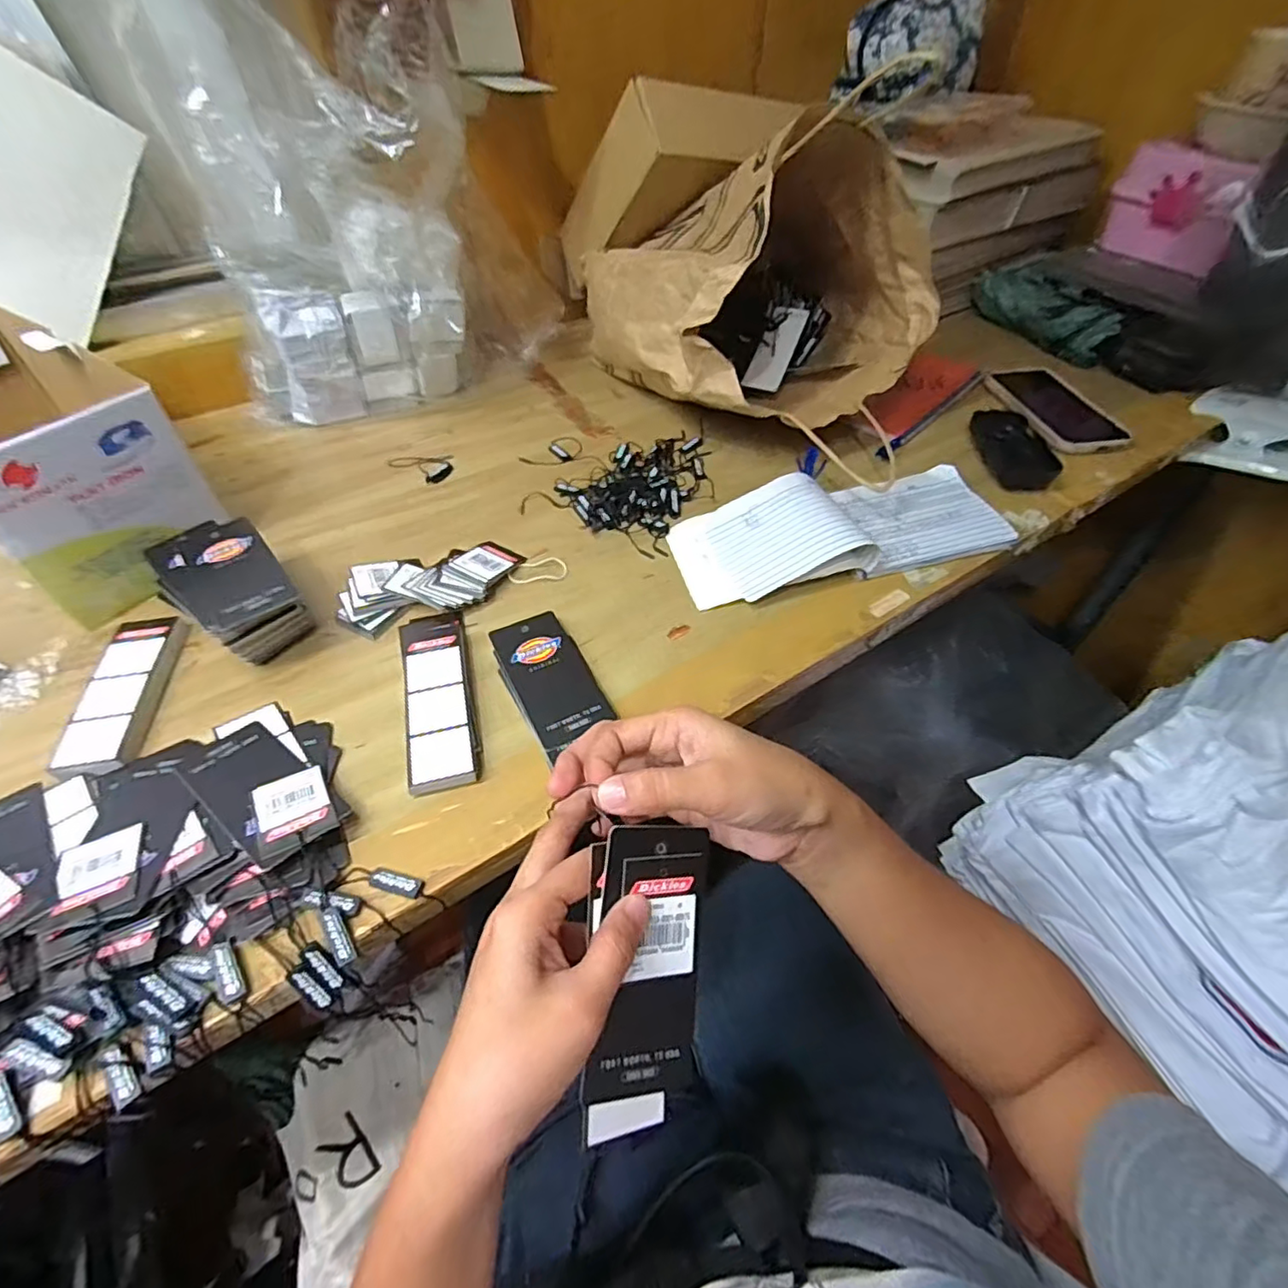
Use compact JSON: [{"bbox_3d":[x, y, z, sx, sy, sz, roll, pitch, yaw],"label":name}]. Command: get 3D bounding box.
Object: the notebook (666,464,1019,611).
[{"bbox_3d":[0.161,-0.100,0.495,0.271,0.031,0.102,-11,49,-11],"label":"notebook"}]

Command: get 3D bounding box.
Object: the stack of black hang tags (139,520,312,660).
[{"bbox_3d":[-0.287,-0.034,0.426,0.067,0.051,0.111,-33,56,-26],"label":"stack of black hang tags"}]

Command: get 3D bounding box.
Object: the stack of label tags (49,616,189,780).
[{"bbox_3d":[-0.335,0.029,0.393,0.040,0.013,0.123,-7,49,-7],"label":"stack of label tags"}]

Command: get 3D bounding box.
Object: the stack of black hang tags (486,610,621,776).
[{"bbox_3d":[-0.061,0.023,0.402,0.055,0.009,0.113,-20,51,-18],"label":"stack of black hang tags"}]

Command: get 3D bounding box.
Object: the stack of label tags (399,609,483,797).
[{"bbox_3d":[-0.135,0.029,0.396,0.044,0.017,0.143,-13,50,-12],"label":"stack of label tags"}]

